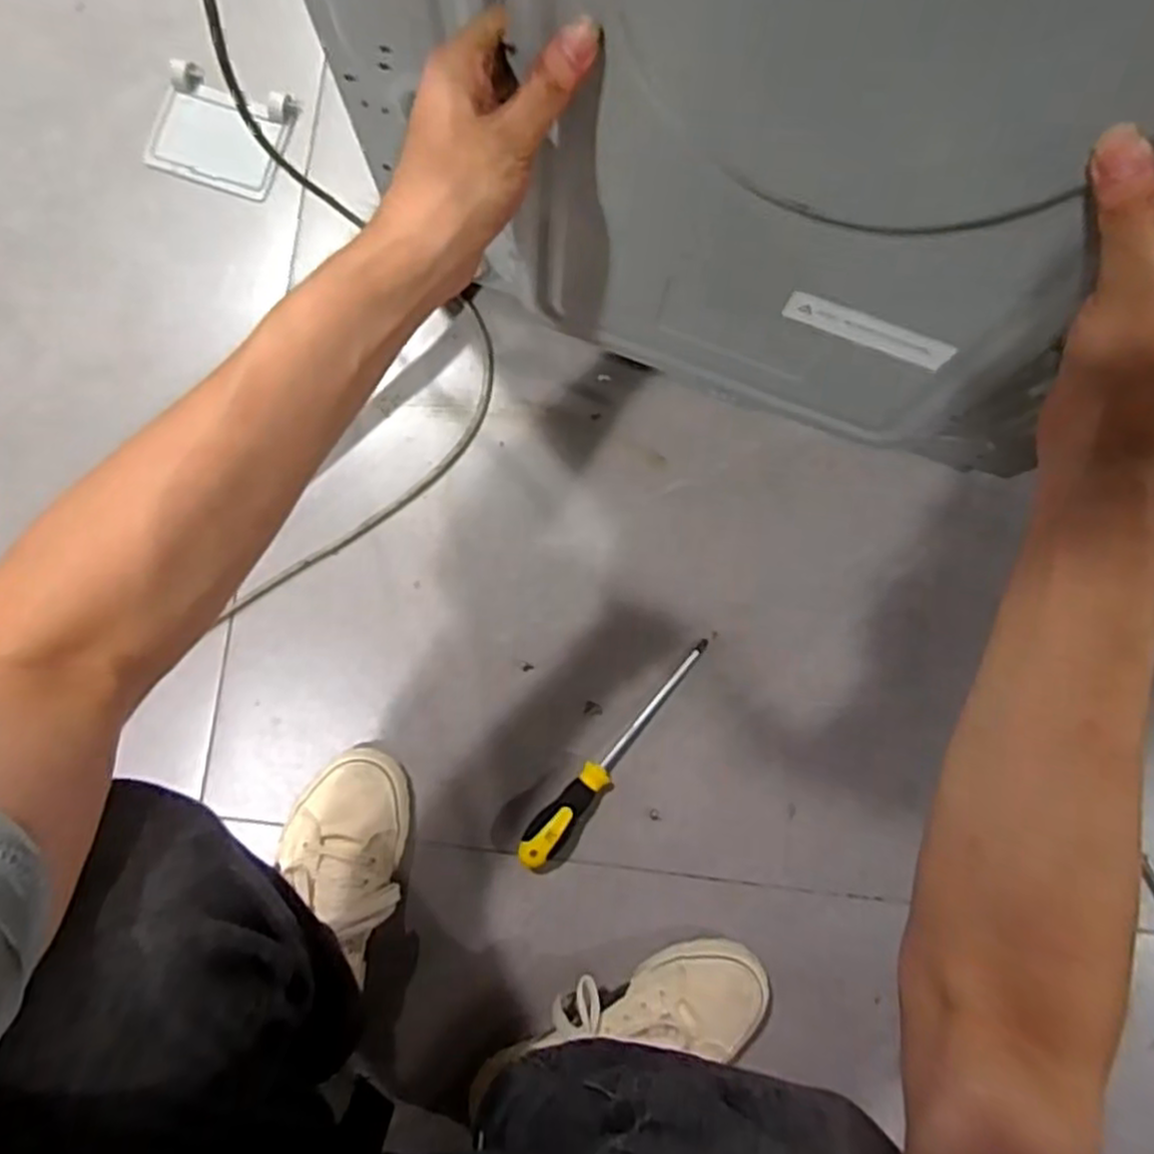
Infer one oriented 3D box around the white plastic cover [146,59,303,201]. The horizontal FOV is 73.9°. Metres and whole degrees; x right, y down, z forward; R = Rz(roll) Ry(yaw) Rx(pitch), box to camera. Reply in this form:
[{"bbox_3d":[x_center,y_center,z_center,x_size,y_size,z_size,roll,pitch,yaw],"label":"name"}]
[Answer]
[{"bbox_3d":[-0.342,-0.430,0.736,0.119,0.024,0.105,16,85,0],"label":"white plastic cover"}]

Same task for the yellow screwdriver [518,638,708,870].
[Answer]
[{"bbox_3d":[0.039,0.158,0.685,0.032,0.040,0.247,44,85,2],"label":"yellow screwdriver"}]

